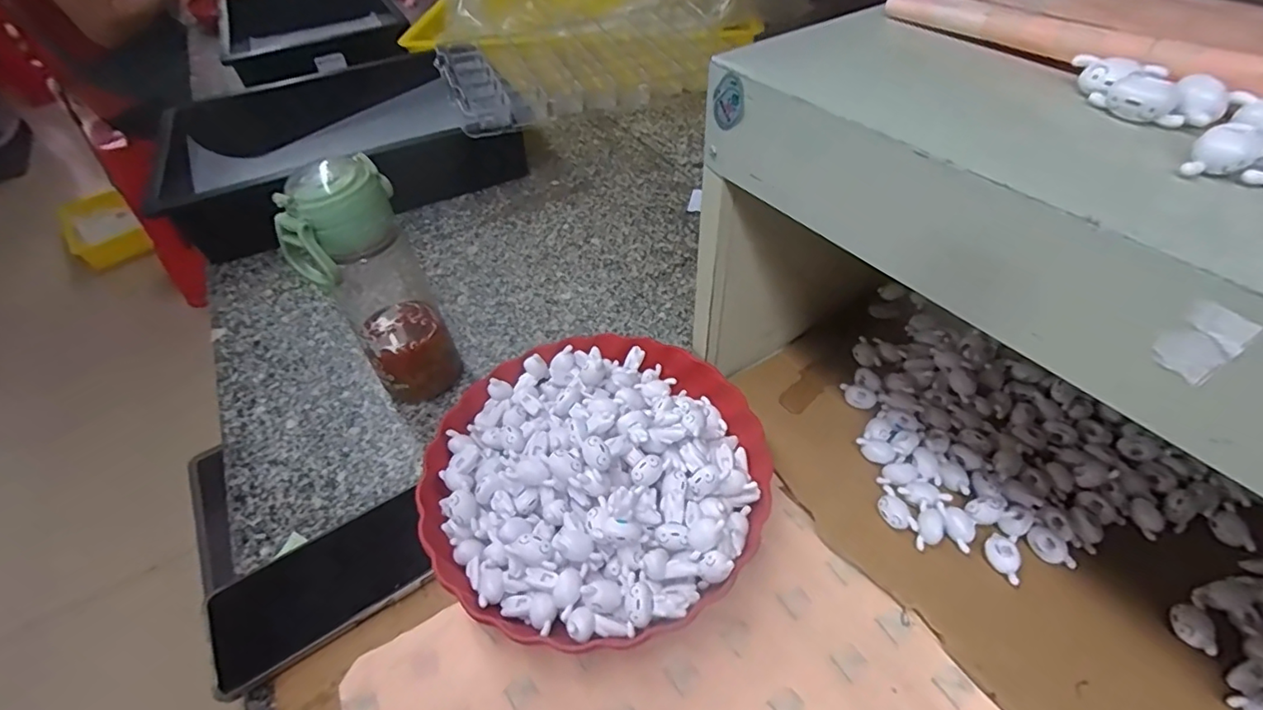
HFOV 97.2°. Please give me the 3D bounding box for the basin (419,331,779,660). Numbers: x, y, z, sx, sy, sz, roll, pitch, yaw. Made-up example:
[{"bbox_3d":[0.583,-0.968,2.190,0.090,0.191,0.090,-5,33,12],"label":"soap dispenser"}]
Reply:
[{"bbox_3d":[-0.024,0.083,0.408,0.233,0.079,0.237,-3,47,3],"label":"basin"}]

